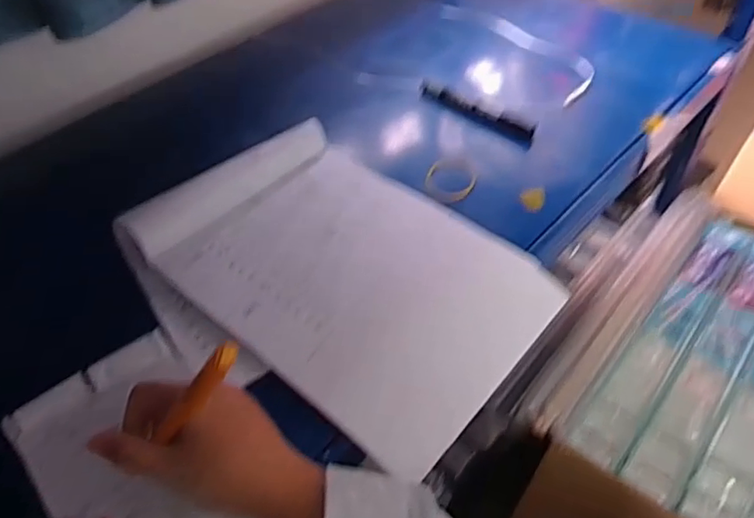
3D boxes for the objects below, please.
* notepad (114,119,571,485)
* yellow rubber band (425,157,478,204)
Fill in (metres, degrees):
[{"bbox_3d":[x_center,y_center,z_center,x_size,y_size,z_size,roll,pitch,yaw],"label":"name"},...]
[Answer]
[{"bbox_3d":[-0.038,0.009,0.485,0.321,0.034,0.237,32,56,26],"label":"notepad"},{"bbox_3d":[0.073,-0.079,0.570,0.047,0.006,0.060,10,49,11],"label":"yellow rubber band"}]

